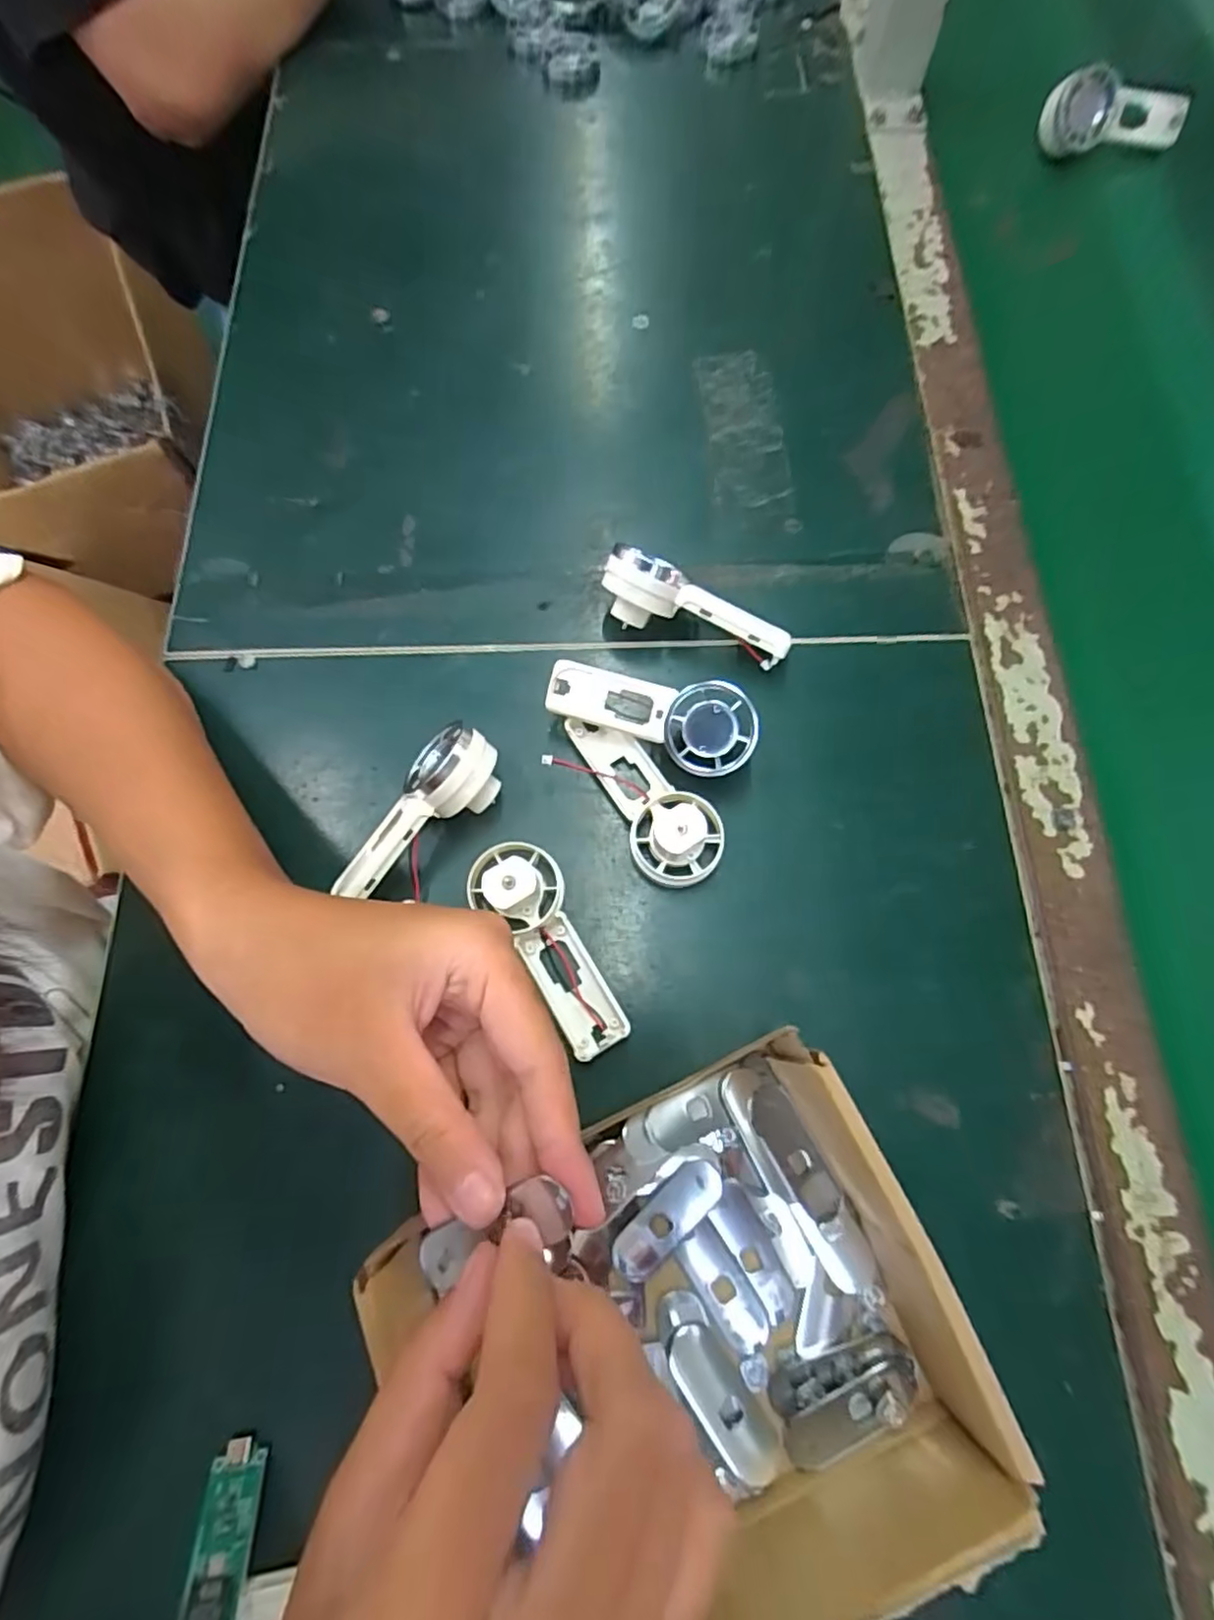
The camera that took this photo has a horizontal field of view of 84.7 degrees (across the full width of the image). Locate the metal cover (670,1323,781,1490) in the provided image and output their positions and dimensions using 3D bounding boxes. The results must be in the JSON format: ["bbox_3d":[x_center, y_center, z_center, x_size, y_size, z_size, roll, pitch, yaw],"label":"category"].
[{"bbox_3d":[0.041,0.209,0.233,0.020,0.004,0.051,-36,75,-9],"label":"metal cover"}]

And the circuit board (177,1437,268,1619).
[{"bbox_3d":[-0.126,0.241,0.218,0.018,0.004,0.050,-7,43,-1],"label":"circuit board"}]

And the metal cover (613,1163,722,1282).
[{"bbox_3d":[0.022,0.154,0.250,0.049,0.004,0.018,-43,77,-11],"label":"metal cover"}]

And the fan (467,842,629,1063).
[{"bbox_3d":[-0.023,0.056,0.274,0.034,0.018,0.091,-29,89,-7],"label":"fan"}]

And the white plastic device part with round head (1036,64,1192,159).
[{"bbox_3d":[0.326,-0.446,0.425,0.102,0.033,0.026,-7,73,-1],"label":"white plastic device part with round head"}]

